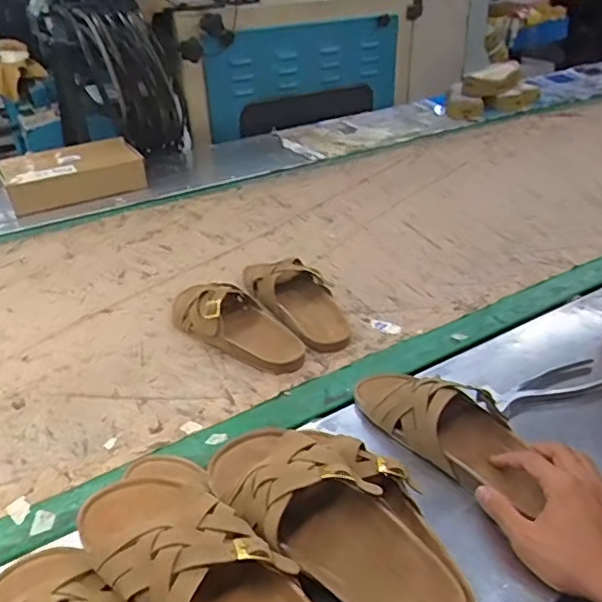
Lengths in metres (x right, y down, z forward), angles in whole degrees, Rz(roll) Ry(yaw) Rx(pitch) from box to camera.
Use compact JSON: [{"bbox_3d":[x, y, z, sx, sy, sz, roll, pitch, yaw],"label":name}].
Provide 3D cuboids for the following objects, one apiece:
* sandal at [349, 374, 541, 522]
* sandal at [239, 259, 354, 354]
[{"bbox_3d":[0.165,0.133,0.640,0.089,0.061,0.232,-27,40,-35],"label":"sandal"},{"bbox_3d":[-0.010,-0.017,0.884,0.096,0.059,0.250,-19,36,-26],"label":"sandal"}]

